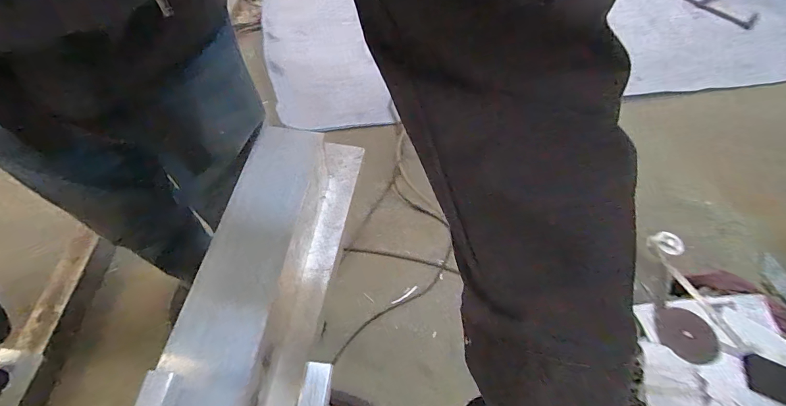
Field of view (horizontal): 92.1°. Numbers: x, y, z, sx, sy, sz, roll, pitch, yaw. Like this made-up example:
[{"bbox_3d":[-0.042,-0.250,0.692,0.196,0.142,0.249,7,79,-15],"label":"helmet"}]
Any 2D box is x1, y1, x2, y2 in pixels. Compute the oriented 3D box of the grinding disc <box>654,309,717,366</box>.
[{"bbox_3d":[0.636,0.287,0.824,0.115,0.008,0.113,-4,54,5],"label":"grinding disc"}]

